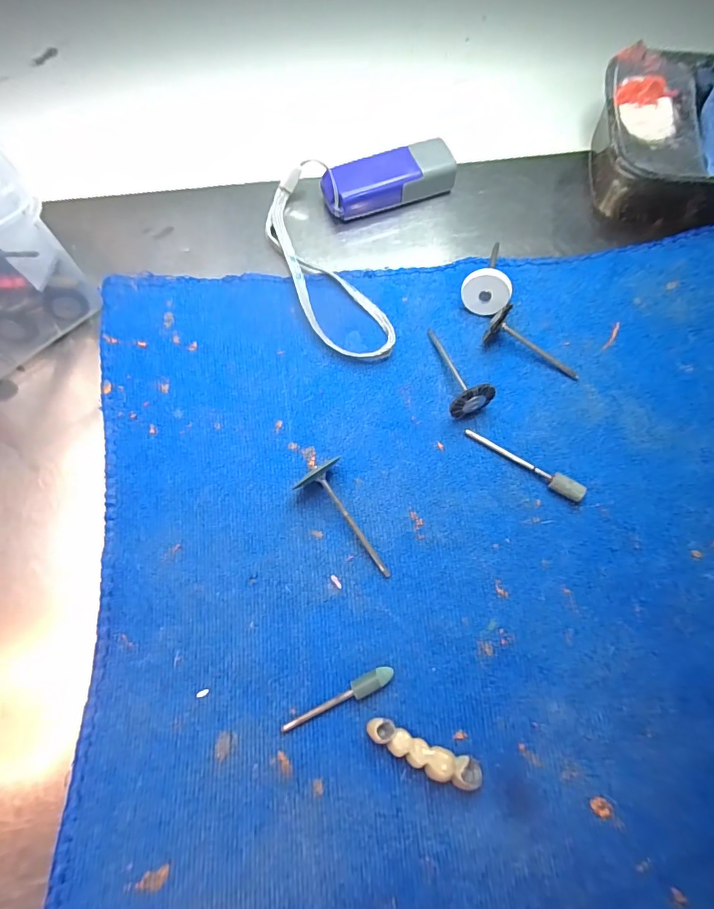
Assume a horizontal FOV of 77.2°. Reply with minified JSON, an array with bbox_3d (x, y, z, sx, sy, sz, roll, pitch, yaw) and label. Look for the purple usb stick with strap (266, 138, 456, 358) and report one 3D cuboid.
[{"bbox_3d":[-0.006,-0.100,0.200,0.076,0.015,0.110,19,74,6],"label":"purple usb stick with strap"}]

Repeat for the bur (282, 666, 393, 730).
[{"bbox_3d":[-0.007,0.082,0.150,0.040,0.006,0.006,-23,74,-7],"label":"bur"}]

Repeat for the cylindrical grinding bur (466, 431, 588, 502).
[{"bbox_3d":[0.064,0.002,0.172,0.048,0.007,0.006,36,76,10],"label":"cylindrical grinding bur"}]

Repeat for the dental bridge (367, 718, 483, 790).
[{"bbox_3d":[0.022,0.096,0.144,0.038,0.010,0.009,21,74,7],"label":"dental bridge"}]

